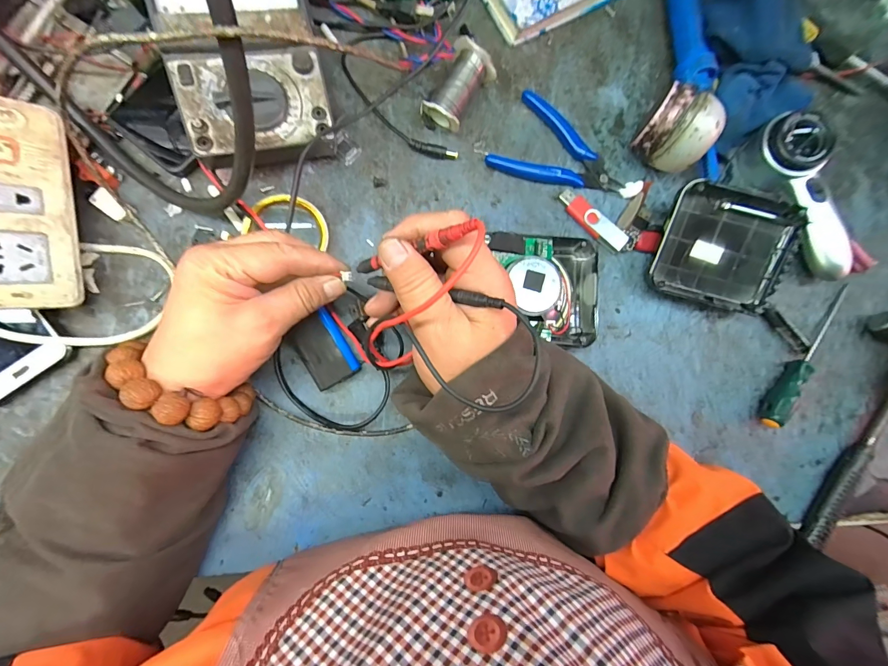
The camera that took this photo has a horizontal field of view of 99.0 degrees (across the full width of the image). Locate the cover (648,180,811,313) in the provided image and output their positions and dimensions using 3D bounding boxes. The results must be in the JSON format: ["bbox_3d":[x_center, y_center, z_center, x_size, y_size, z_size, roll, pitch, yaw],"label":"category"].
[{"bbox_3d":[0.244,-0.072,0.330,0.110,0.021,0.092,15,105,2],"label":"cover"}]

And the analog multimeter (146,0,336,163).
[{"bbox_3d":[-0.157,-0.229,0.294,0.111,0.032,0.187,-14,86,-5],"label":"analog multimeter"}]

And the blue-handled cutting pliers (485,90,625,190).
[{"bbox_3d":[0.110,-0.170,0.352,0.121,0.012,0.075,19,83,-2],"label":"blue-handled cutting pliers"}]

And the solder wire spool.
[{"bbox_3d":[0.012,-0.217,0.336,0.040,0.039,0.065,36,83,0],"label":"solder wire spool"}]

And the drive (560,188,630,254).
[{"bbox_3d":[0.136,-0.103,0.347,0.072,0.012,0.020,44,83,1],"label":"drive"}]

